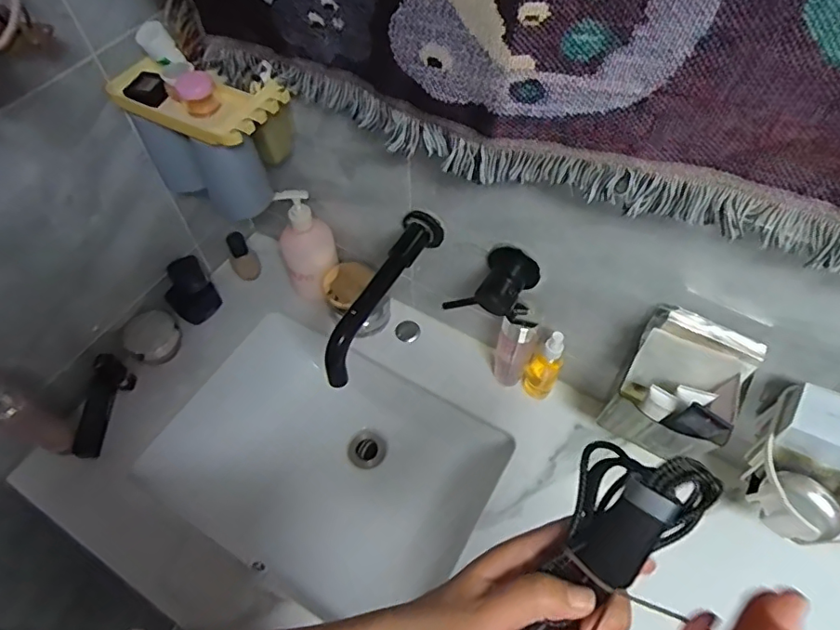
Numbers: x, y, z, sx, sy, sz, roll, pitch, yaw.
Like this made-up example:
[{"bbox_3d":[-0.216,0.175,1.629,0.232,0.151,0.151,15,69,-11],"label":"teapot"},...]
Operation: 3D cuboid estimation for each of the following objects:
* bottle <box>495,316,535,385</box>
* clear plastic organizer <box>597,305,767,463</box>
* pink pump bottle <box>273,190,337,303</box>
[{"bbox_3d":[0.114,0.054,0.660,0.040,0.151,0.032,15,57,10],"label":"bottle"},{"bbox_3d":[0.255,0.074,0.517,0.105,0.119,0.082,24,59,16],"label":"clear plastic organizer"},{"bbox_3d":[-0.140,-0.083,0.665,0.065,0.181,0.042,-13,57,-8],"label":"pink pump bottle"}]

